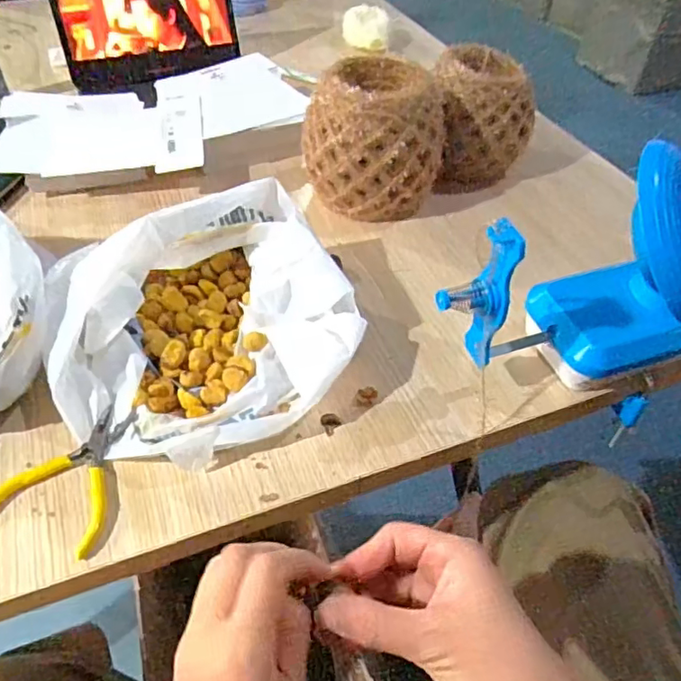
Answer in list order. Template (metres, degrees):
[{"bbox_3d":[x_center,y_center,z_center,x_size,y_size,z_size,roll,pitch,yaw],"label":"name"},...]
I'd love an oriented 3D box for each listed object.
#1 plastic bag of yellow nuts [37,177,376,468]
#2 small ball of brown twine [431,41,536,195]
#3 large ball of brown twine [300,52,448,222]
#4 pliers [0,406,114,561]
[{"bbox_3d":[-0.113,-0.013,0.473,0.238,0.096,0.211,-21,51,-20],"label":"plastic bag of yellow nuts"},{"bbox_3d":[0.163,-0.268,0.703,0.107,0.131,0.114,1,47,-1],"label":"small ball of brown twine"},{"bbox_3d":[0.045,-0.216,0.645,0.122,0.145,0.129,1,47,-1],"label":"large ball of brown twine"},{"bbox_3d":[-0.194,0.097,0.428,0.088,0.009,0.105,17,48,13],"label":"pliers"}]

